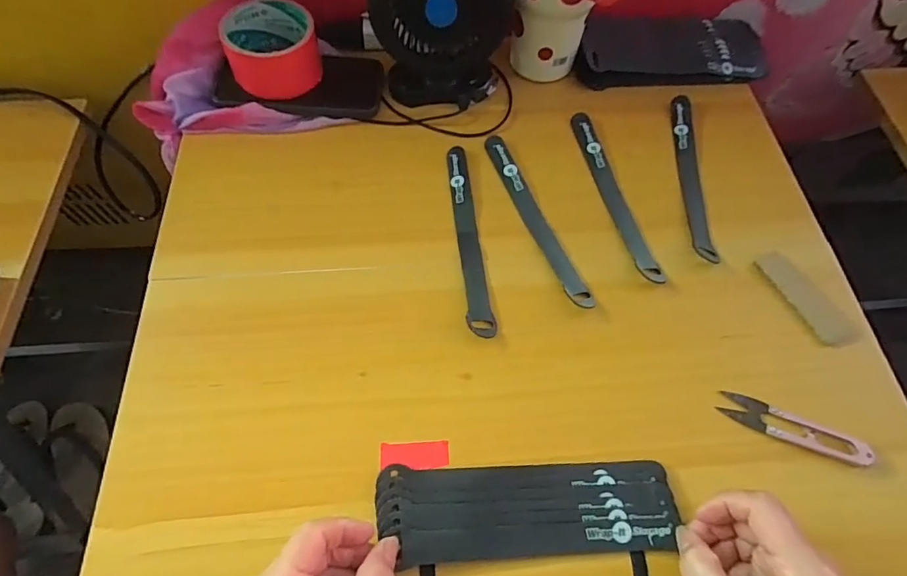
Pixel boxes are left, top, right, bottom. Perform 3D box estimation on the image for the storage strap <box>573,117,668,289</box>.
[{"bbox_3d":[0.146,-0.088,0.440,0.019,0.009,0.192,-12,65,-6],"label":"storage strap"}]

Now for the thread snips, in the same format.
[{"bbox_3d":[0.246,0.102,0.348,0.097,0.014,0.023,23,66,11],"label":"thread snips"}]

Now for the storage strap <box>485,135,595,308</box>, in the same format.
[{"bbox_3d":[0.072,-0.065,0.428,0.020,0.008,0.192,-19,66,-9],"label":"storage strap"}]

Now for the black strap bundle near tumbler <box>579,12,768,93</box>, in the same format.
[{"bbox_3d":[0.228,-0.259,0.507,0.194,0.035,0.085,-5,64,-3],"label":"black strap bundle near tumbler"}]

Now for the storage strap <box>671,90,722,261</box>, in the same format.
[{"bbox_3d":[0.225,-0.107,0.450,0.021,0.008,0.189,5,64,2],"label":"storage strap"}]

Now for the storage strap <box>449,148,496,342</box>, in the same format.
[{"bbox_3d":[0.012,-0.049,0.420,0.021,0.010,0.193,-7,64,-3],"label":"storage strap"}]

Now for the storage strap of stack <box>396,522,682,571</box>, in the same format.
[{"bbox_3d":[0.055,0.168,0.319,0.176,0.012,0.020,-3,64,0],"label":"storage strap of stack"}]

